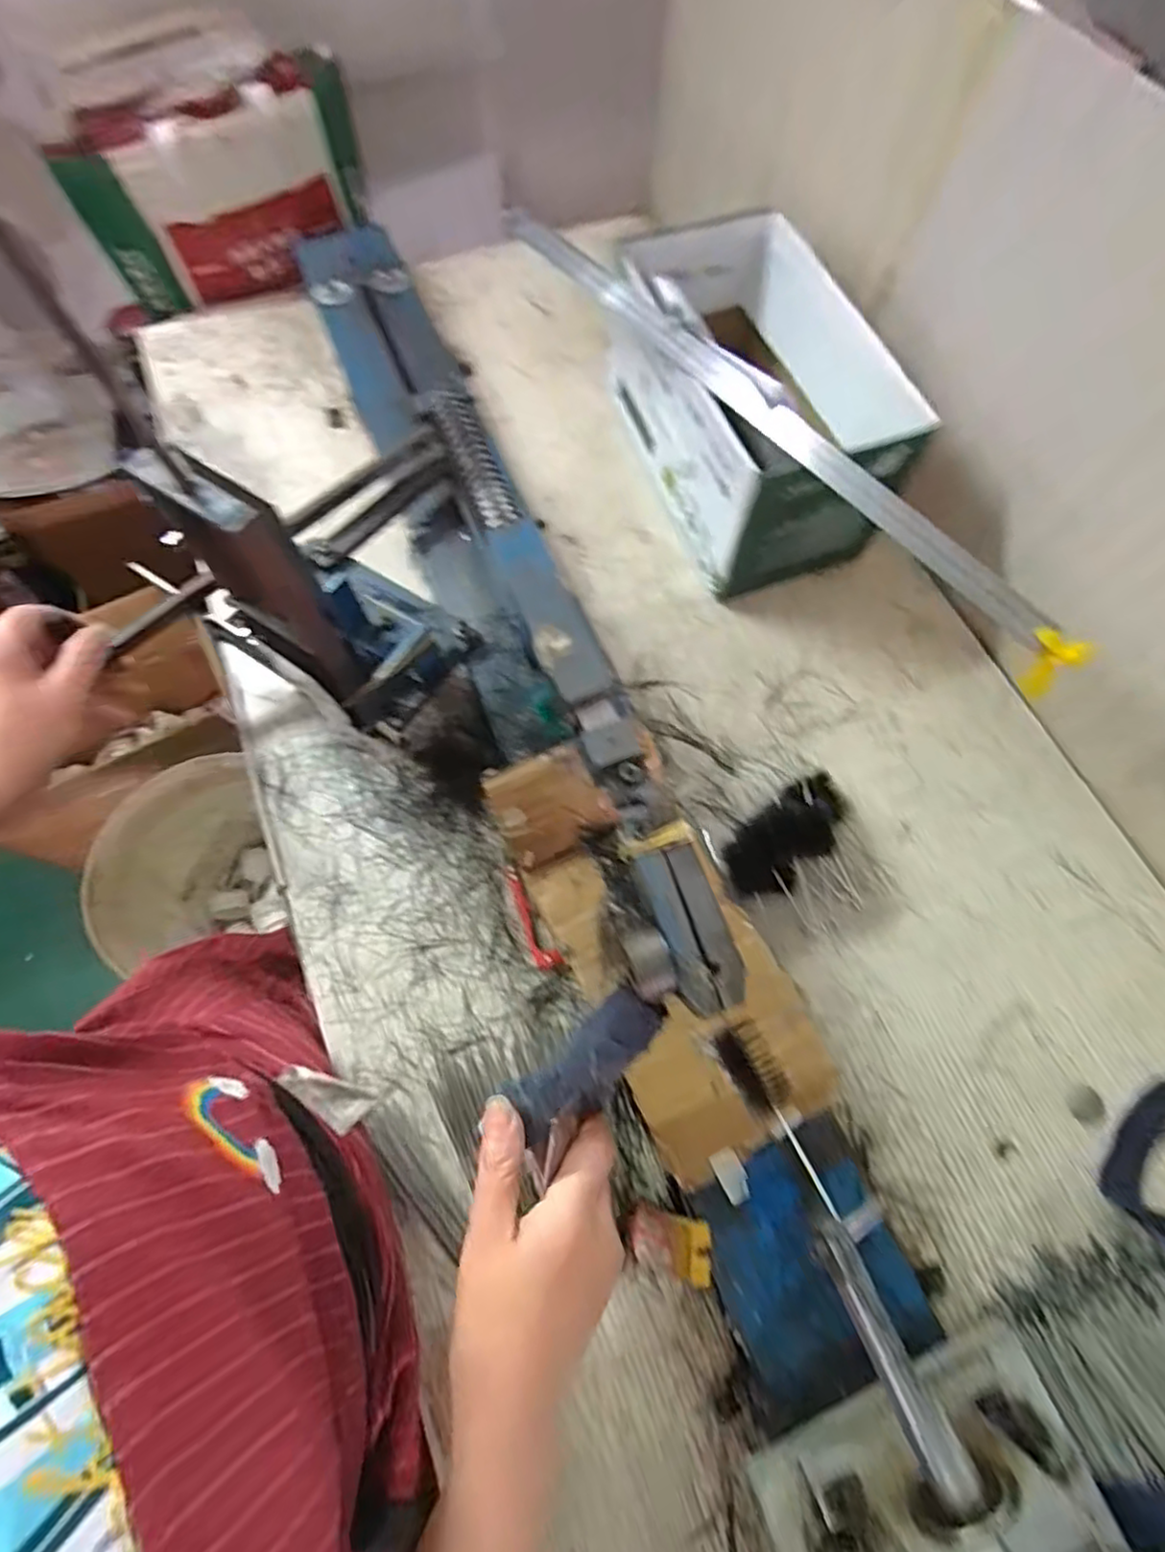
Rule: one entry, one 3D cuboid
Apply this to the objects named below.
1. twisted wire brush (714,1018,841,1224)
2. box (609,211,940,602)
[{"bbox_3d":[0.091,0.157,0.303,0.021,0.016,0.083,-23,72,-9],"label":"twisted wire brush"},{"bbox_3d":[0.142,-0.323,0.568,0.164,0.138,0.298,-17,70,-8],"label":"box"}]

